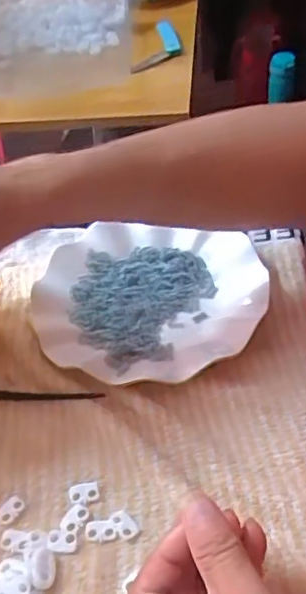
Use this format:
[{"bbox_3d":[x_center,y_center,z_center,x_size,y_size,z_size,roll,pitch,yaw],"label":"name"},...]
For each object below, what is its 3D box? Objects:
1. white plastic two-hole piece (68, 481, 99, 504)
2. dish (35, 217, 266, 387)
[{"bbox_3d":[-0.044,0.123,0.377,0.018,0.004,0.012,-11,45,-3],"label":"white plastic two-hole piece"},{"bbox_3d":[-0.003,0.001,0.480,0.178,0.024,0.151,2,46,10],"label":"dish"}]

